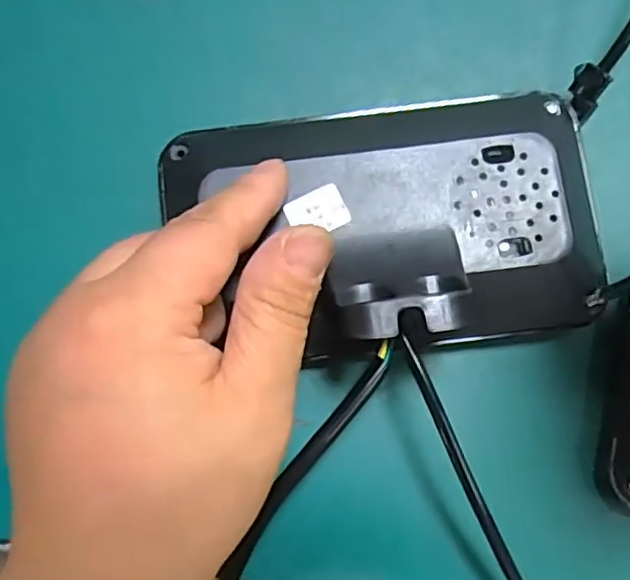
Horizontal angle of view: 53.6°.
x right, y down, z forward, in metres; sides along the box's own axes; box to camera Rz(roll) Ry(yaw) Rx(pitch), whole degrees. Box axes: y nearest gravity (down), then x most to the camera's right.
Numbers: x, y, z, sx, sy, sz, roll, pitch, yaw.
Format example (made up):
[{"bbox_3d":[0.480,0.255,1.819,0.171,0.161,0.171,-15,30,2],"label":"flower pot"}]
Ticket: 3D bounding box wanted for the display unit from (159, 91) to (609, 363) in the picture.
[{"bbox_3d":[0.025,-0.026,0.211,0.154,0.050,0.090,-6,83,-1],"label":"display unit"}]

